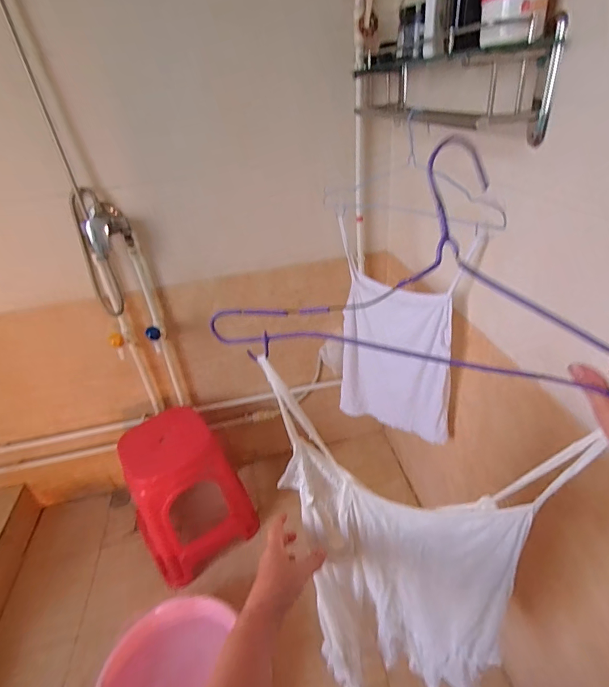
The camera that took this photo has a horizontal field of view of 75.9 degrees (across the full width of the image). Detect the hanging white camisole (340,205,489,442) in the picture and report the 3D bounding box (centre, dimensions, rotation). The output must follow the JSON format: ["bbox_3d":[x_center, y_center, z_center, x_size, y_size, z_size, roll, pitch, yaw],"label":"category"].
[{"bbox_3d":[0.229,0.006,0.980,0.308,0.544,0.060,12,38,26],"label":"hanging white camisole"}]

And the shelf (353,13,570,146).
[{"bbox_3d":[0.244,-0.503,0.771,0.142,0.144,0.581,-9,33,-5],"label":"shelf"}]

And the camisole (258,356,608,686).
[{"bbox_3d":[0.131,0.327,0.536,0.271,0.637,0.079,-2,33,6],"label":"camisole"}]

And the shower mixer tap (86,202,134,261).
[{"bbox_3d":[-0.529,-0.301,1.059,0.111,0.127,0.065,-20,36,-20],"label":"shower mixer tap"}]

